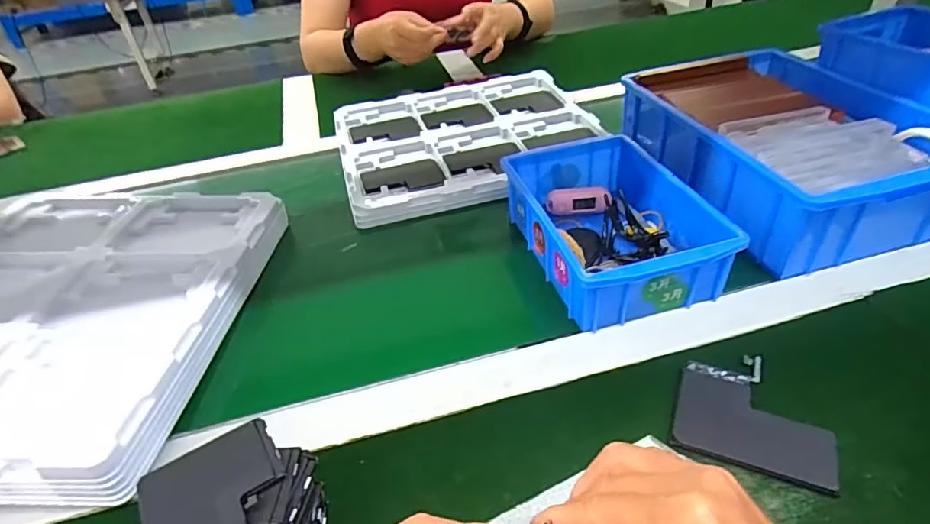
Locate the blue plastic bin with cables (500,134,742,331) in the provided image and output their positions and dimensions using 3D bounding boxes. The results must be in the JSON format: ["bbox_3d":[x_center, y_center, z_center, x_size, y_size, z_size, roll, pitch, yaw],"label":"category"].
[{"bbox_3d":[0.123,-0.035,0.467,0.129,0.063,0.197,-13,39,-10],"label":"blue plastic bin with cables"}]

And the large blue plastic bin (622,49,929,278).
[{"bbox_3d":[0.312,-0.120,0.531,0.205,0.090,0.304,-12,39,-9],"label":"large blue plastic bin"}]

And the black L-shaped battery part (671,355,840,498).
[{"bbox_3d":[0.184,0.095,0.337,0.088,0.008,0.085,13,42,21],"label":"black L-shaped battery part"}]

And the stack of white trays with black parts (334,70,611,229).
[{"bbox_3d":[0.001,-0.161,0.670,0.312,0.027,0.284,-13,39,-10],"label":"stack of white trays with black parts"}]

